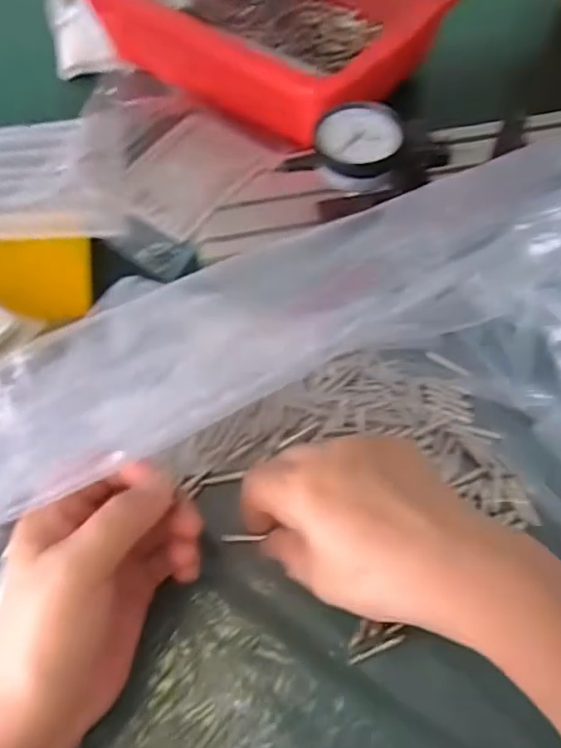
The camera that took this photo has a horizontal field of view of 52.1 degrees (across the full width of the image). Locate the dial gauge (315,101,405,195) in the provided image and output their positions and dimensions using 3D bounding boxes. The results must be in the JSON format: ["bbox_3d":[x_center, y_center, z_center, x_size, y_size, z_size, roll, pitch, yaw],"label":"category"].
[{"bbox_3d":[0.048,-0.141,0.355,0.050,0.025,0.051,6,62,3],"label":"dial gauge"}]

